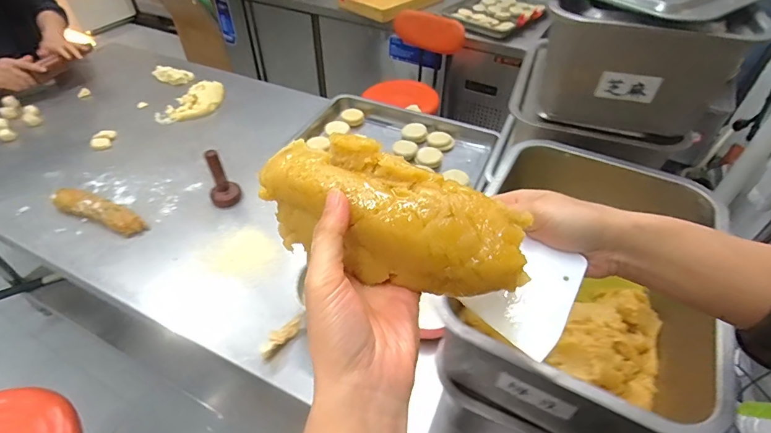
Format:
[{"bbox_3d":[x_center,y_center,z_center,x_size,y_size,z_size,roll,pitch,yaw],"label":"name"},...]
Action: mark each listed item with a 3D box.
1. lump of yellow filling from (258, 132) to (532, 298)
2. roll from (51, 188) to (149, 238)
[{"bbox_3d":[0.002,0.000,0.260,0.166,0.057,0.060,22,48,11],"label":"lump of yellow filling"},{"bbox_3d":[-0.611,-0.017,0.867,0.241,0.036,0.057,17,47,16],"label":"roll"}]

